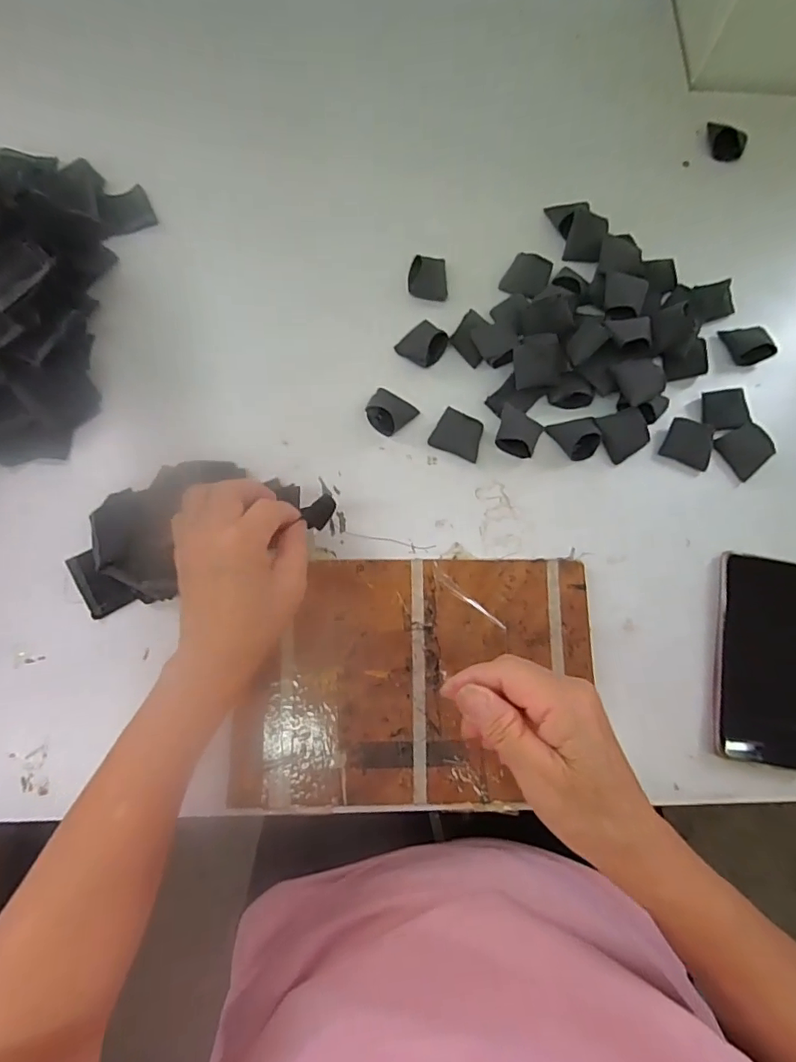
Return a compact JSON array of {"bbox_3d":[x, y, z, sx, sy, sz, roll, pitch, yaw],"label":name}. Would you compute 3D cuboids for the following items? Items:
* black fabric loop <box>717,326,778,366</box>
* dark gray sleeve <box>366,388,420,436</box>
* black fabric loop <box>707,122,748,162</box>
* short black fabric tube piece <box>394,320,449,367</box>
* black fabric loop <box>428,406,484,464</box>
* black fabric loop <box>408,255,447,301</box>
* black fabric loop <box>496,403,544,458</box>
[{"bbox_3d":[0.323,-0.174,0.478,0.034,0.020,0.038,-18,77,-6],"label":"black fabric loop"},{"bbox_3d":[-0.008,-0.103,0.448,0.039,0.015,0.036,34,77,7],"label":"dark gray sleeve"},{"bbox_3d":[0.329,-0.396,0.531,0.015,0.031,0.046,-36,79,-10],"label":"black fabric loop"},{"bbox_3d":[0.023,-0.167,0.463,0.041,0.017,0.037,-44,81,-11],"label":"short black fabric tube piece"},{"bbox_3d":[0.052,-0.083,0.443,0.042,0.016,0.031,22,76,4],"label":"black fabric loop"},{"bbox_3d":[0.028,-0.235,0.482,0.034,0.016,0.040,-1,76,-2],"label":"black fabric loop"},{"bbox_3d":[0.103,-0.084,0.439,0.038,0.022,0.038,14,76,2],"label":"black fabric loop"}]

